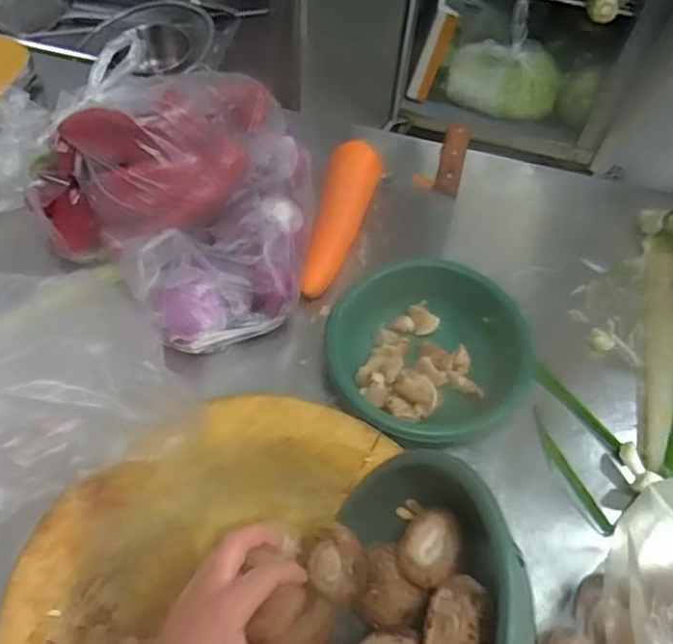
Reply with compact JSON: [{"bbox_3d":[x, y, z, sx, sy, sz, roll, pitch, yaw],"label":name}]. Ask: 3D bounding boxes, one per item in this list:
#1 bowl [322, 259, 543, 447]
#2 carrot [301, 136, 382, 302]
[{"bbox_3d":[0.096,0.030,0.639,0.199,0.085,0.181,2,59,-3],"label":"bowl"},{"bbox_3d":[0.000,-0.121,0.733,0.060,0.051,0.209,17,73,6],"label":"carrot"}]

